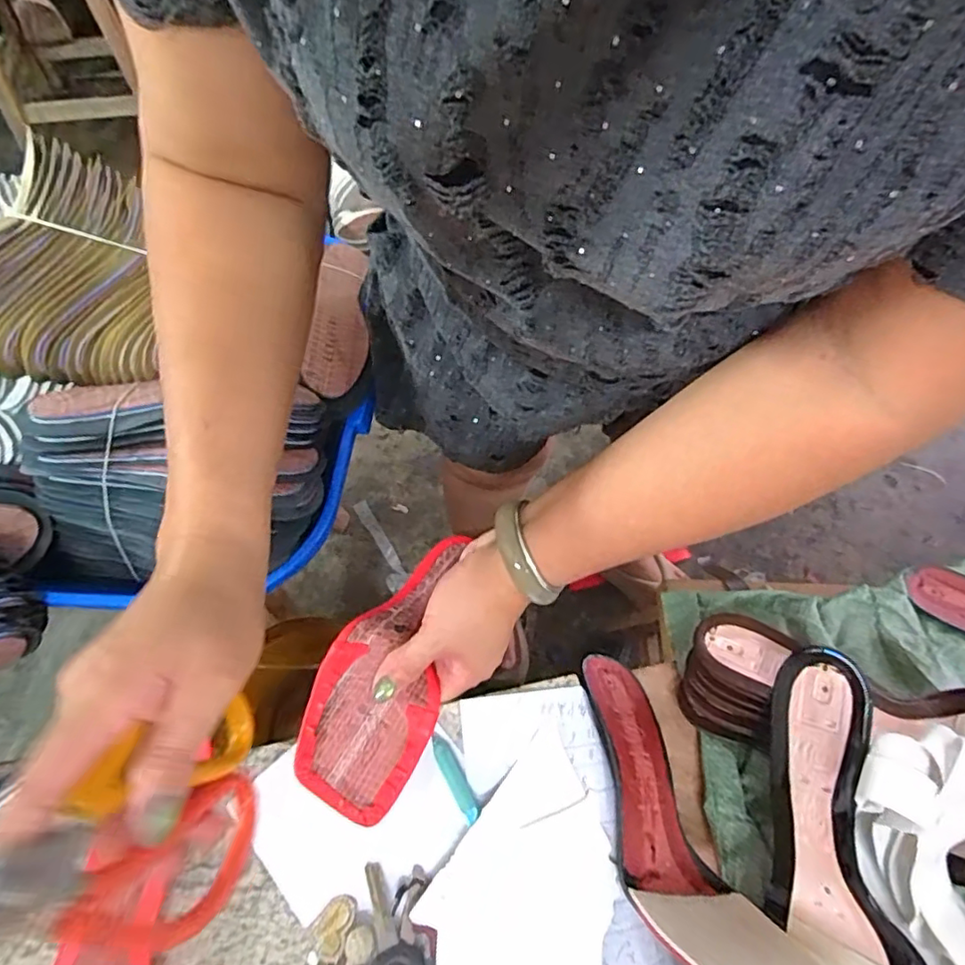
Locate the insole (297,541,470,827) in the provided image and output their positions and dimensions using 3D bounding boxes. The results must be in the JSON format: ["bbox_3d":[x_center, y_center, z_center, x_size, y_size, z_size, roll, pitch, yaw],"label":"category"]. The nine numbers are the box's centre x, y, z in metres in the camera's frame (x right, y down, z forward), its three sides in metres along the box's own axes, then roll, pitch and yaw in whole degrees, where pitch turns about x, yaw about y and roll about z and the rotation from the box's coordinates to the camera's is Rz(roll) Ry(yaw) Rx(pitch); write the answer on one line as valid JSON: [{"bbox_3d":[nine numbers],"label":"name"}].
[{"bbox_3d":[-0.063,0.115,0.430,0.081,0.037,0.221,13,47,4],"label":"insole"}]

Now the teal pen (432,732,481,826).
[{"bbox_3d":[-0.018,0.186,0.374,0.012,0.007,0.055,-27,68,-15],"label":"teal pen"}]

